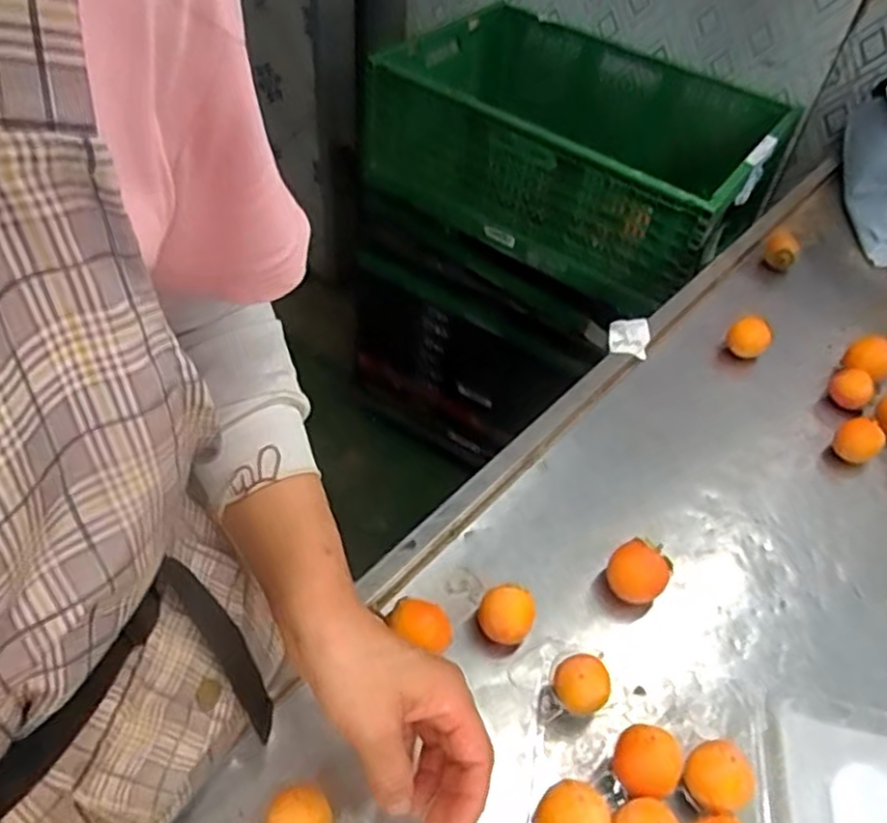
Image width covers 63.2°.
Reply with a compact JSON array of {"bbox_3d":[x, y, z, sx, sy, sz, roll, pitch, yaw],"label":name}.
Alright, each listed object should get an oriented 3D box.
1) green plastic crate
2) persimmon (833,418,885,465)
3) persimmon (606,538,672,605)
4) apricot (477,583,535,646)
[{"bbox_3d":[0.199,-0.428,1.187,0.598,0.215,0.392,30,53,20],"label":"green plastic crate"},{"bbox_3d":[0.395,0.028,0.686,0.038,0.031,0.038,34,55,23],"label":"persimmon"},{"bbox_3d":[0.153,0.133,0.576,0.046,0.045,0.044,2,49,-3],"label":"persimmon"},{"bbox_3d":[0.047,0.158,0.545,0.040,0.038,0.040,2,49,-3],"label":"apricot"}]

